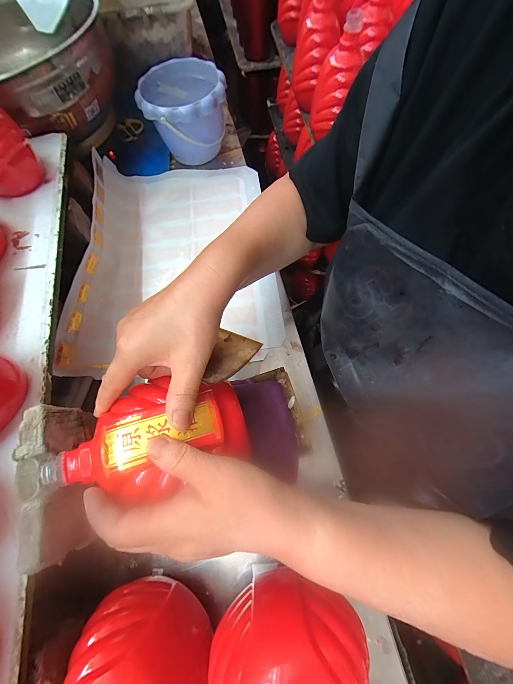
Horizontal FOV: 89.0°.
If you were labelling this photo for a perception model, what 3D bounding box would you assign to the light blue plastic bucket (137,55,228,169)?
[{"bbox_3d":[-0.137,-0.430,0.506,0.147,0.114,0.168,-21,69,-7],"label":"light blue plastic bucket"}]

